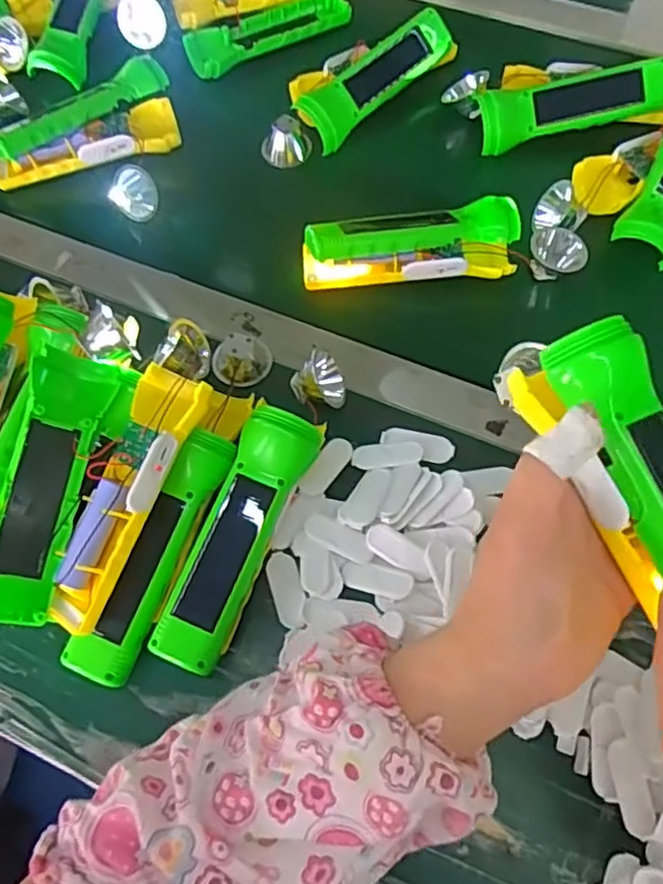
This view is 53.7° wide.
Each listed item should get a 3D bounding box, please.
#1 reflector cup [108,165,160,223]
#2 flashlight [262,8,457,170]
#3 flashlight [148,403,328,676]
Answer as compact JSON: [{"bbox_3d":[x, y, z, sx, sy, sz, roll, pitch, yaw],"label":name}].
[{"bbox_3d":[-0.166,-0.208,0.549,0.037,0.033,0.030,-19,68,-7],"label":"reflector cup"},{"bbox_3d":[0.020,-0.325,0.586,0.202,0.045,0.071,-39,72,-15],"label":"flashlight"},{"bbox_3d":[-0.057,0.056,0.409,0.045,0.049,0.170,23,69,10],"label":"flashlight"}]

